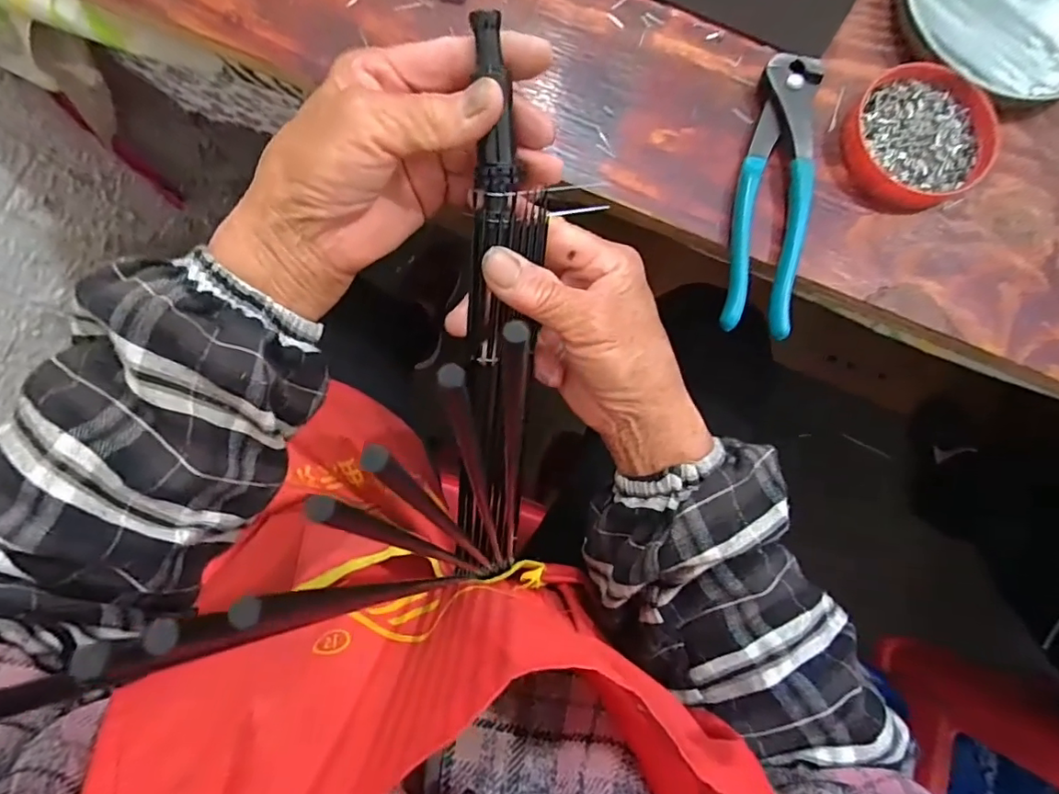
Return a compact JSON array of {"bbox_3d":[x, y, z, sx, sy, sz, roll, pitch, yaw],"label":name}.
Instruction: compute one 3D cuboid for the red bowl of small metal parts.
[{"bbox_3d":[0.225,-0.150,0.315,0.077,0.014,0.083,0,83,-2],"label":"red bowl of small metal parts"}]

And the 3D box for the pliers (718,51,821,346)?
[{"bbox_3d":[0.140,-0.117,0.311,0.039,0.016,0.165,10,83,-1],"label":"pliers"}]

